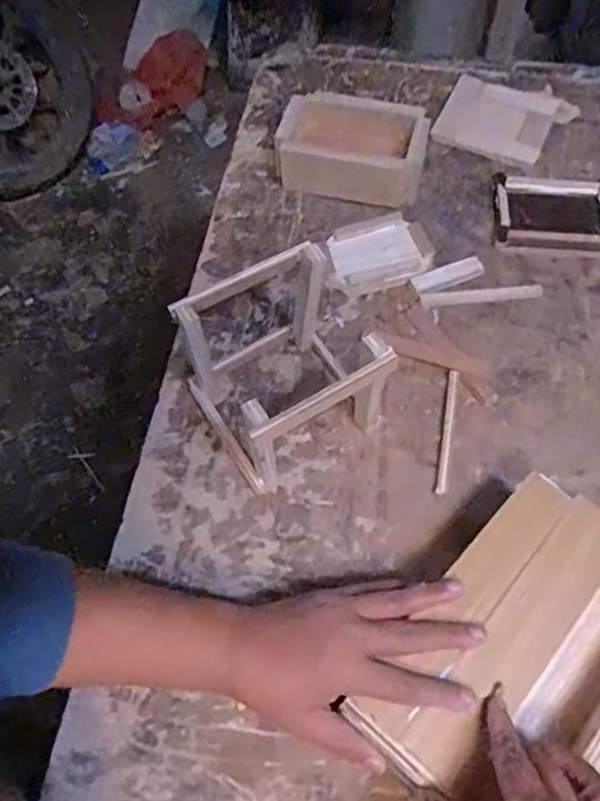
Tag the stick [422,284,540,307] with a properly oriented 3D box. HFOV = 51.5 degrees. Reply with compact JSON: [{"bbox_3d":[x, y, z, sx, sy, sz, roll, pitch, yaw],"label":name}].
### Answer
[{"bbox_3d":[0.175,-0.102,0.598,0.118,0.004,0.014,-6,63,-2],"label":"stick"}]

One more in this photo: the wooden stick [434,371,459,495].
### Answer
[{"bbox_3d":[0.126,0.025,0.533,0.008,0.004,0.114,10,64,7],"label":"wooden stick"}]

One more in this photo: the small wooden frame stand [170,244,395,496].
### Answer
[{"bbox_3d":[-0.015,-0.023,0.498,0.127,0.123,0.134,-27,65,-12],"label":"small wooden frame stand"}]

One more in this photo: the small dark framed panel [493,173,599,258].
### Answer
[{"bbox_3d":[0.263,-0.193,0.643,0.120,0.012,0.098,6,63,4],"label":"small dark framed panel"}]

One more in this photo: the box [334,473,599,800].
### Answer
[{"bbox_3d":[0.152,0.171,0.419,0.134,0.046,0.215,38,70,18],"label":"box"}]

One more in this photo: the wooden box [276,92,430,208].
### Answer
[{"bbox_3d":[0.055,-0.264,0.655,0.152,0.058,0.102,7,63,5],"label":"wooden box"}]

